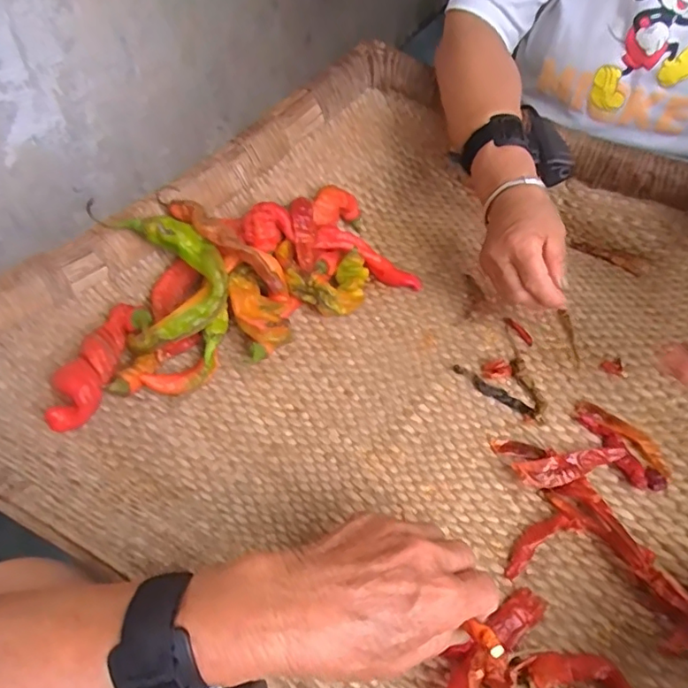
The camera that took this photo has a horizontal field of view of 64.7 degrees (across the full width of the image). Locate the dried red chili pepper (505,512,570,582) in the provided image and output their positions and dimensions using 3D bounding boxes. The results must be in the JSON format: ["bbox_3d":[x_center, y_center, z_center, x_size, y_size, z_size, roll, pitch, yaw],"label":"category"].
[{"bbox_3d":[0.131,0.138,0.376,0.059,0.014,0.016,-32,56,-23],"label":"dried red chili pepper"}]

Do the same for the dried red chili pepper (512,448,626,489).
[{"bbox_3d":[0.175,0.094,0.414,0.092,0.017,0.022,-11,50,-7],"label":"dried red chili pepper"}]

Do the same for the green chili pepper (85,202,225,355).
[{"bbox_3d":[-0.144,-0.059,0.448,0.088,0.025,0.113,-16,83,-19],"label":"green chili pepper"}]

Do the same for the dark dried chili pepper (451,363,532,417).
[{"bbox_3d":[0.128,0.040,0.468,0.074,0.007,0.014,30,56,24],"label":"dark dried chili pepper"}]

